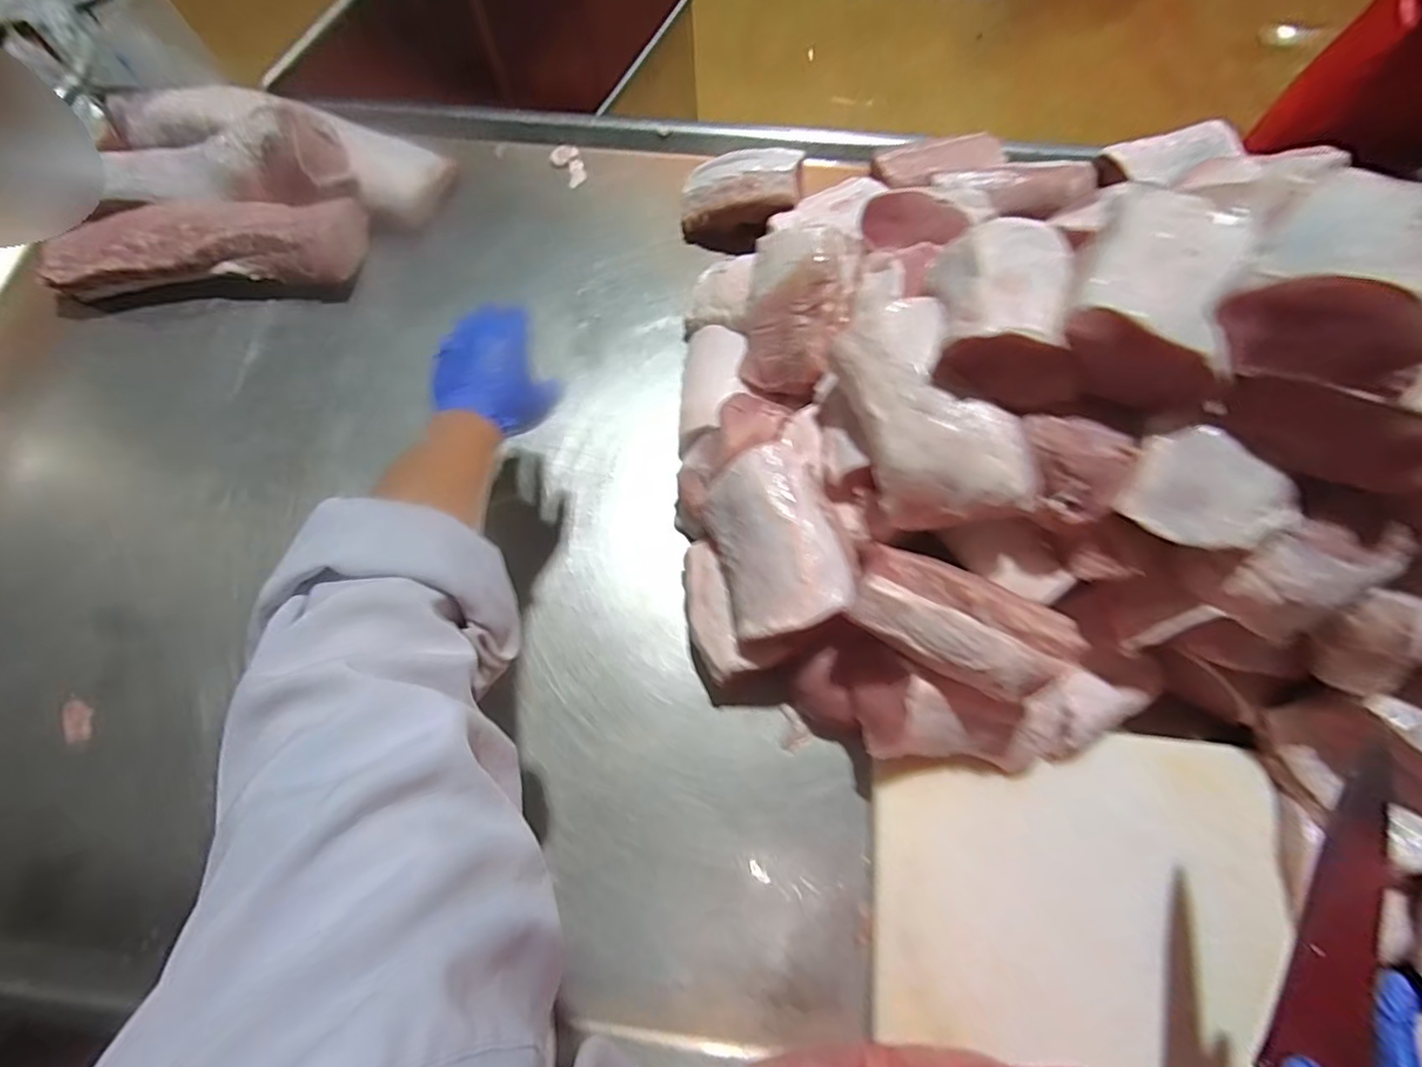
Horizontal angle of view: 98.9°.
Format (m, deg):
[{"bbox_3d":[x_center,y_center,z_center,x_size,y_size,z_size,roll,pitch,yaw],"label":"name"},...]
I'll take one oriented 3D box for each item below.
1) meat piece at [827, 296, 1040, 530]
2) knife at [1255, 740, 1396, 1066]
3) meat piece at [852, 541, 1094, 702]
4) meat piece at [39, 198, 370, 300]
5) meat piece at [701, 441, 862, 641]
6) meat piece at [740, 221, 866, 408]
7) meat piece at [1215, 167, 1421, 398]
[{"bbox_3d":[0.183,-0.100,0.519,0.104,0.069,0.205,-15,71,-4],"label":"meat piece"},{"bbox_3d":[0.390,0.299,0.383,0.033,0.041,0.321,10,86,5],"label":"knife"},{"bbox_3d":[0.195,0.071,0.481,0.173,0.045,0.076,25,73,10],"label":"meat piece"},{"bbox_3d":[-0.651,-0.378,0.796,0.382,0.079,0.115,-6,70,-1],"label":"meat piece"},{"bbox_3d":[0.057,0.005,0.560,0.110,0.056,0.170,-15,71,-4],"label":"meat piece"},{"bbox_3d":[0.093,-0.237,0.657,0.115,0.092,0.160,11,71,5],"label":"meat piece"},{"bbox_3d":[0.423,-0.174,0.393,0.116,0.065,0.170,35,75,13],"label":"meat piece"}]

